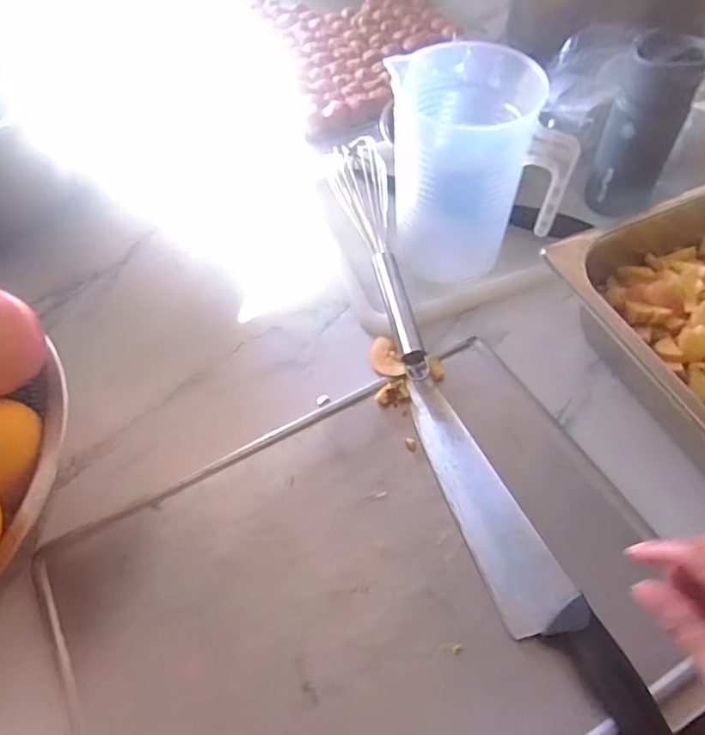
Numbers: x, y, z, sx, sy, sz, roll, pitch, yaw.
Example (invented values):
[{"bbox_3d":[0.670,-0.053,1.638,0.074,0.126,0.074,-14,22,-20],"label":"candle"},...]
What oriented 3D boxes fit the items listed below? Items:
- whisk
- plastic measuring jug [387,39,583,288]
[{"bbox_3d":[0.025,-0.125,0.624,0.058,0.048,0.312,-10,57,-6],"label":"whisk"},{"bbox_3d":[0.118,-0.207,0.585,0.146,0.196,0.141,-2,57,0],"label":"plastic measuring jug"}]

